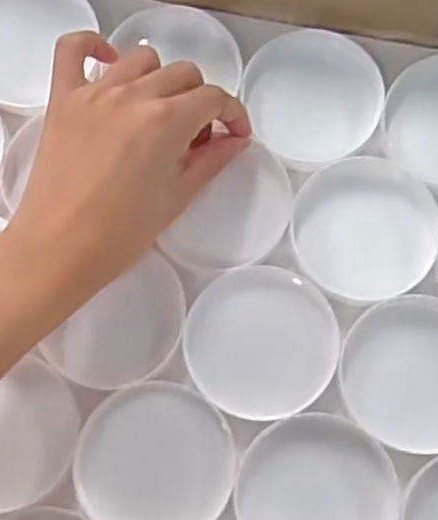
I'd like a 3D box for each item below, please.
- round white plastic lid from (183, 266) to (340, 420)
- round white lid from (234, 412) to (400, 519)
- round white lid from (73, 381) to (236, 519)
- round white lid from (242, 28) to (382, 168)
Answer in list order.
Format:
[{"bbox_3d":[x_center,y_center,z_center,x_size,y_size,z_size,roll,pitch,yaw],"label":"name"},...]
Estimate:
[{"bbox_3d":[0.021,0.041,0.376,0.074,0.014,0.072,2,64,1],"label":"round white plastic lid"},{"bbox_3d":[0.047,0.114,0.360,0.074,0.009,0.076,-1,78,5],"label":"round white lid"},{"bbox_3d":[-0.032,0.100,0.366,0.074,0.011,0.076,0,83,-2],"label":"round white lid"},{"bbox_3d":[0.052,-0.089,0.411,0.071,0.009,0.074,1,95,8],"label":"round white lid"}]

